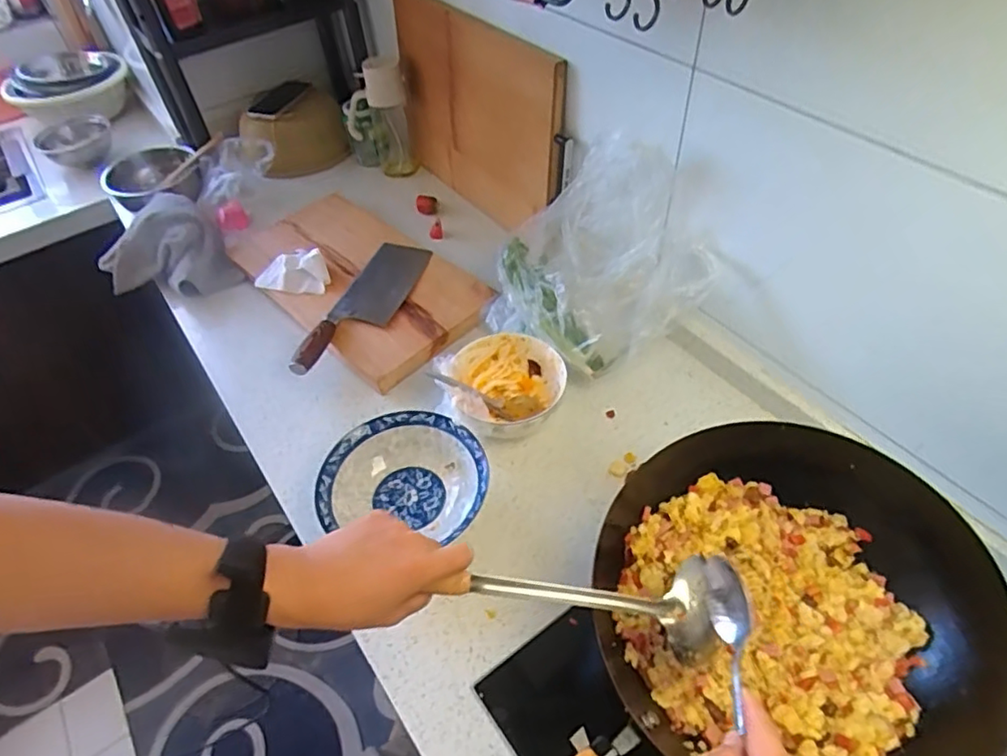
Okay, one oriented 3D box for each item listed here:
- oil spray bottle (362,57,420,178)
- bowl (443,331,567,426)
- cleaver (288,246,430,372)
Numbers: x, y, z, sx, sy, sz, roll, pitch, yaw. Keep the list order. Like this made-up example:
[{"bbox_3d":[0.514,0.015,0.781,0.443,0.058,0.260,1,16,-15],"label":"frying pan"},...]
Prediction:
[{"bbox_3d":[-0.218,-0.500,1.168,0.067,0.204,0.065,-26,53,-17],"label":"oil spray bottle"},{"bbox_3d":[0.004,0.018,0.821,0.150,0.085,0.144,-2,50,2],"label":"bowl"},{"bbox_3d":[-0.211,-0.115,0.952,0.105,0.048,0.320,11,51,13],"label":"cleaver"}]

